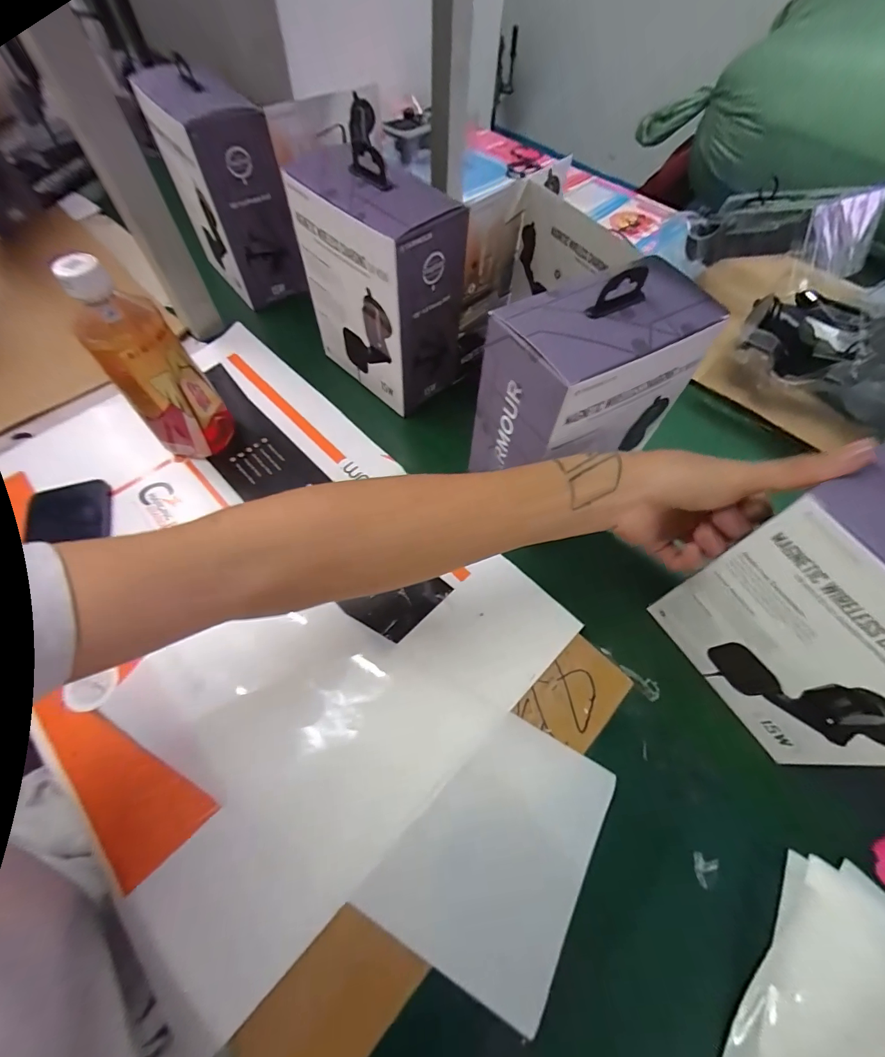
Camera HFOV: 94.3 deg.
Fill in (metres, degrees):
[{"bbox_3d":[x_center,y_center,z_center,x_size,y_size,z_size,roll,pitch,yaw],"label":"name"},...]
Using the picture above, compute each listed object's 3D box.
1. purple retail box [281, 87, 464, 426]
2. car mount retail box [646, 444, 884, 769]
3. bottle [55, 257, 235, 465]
[{"bbox_3d":[-0.064,-0.253,0.432,0.146,0.194,0.092,42,69,18],"label":"purple retail box"},{"bbox_3d":[0.260,0.068,0.271,0.071,0.202,0.150,-21,66,-12],"label":"car mount retail box"},{"bbox_3d":[-0.265,-0.145,0.377,0.068,0.184,0.069,-36,70,-18],"label":"bottle"}]

